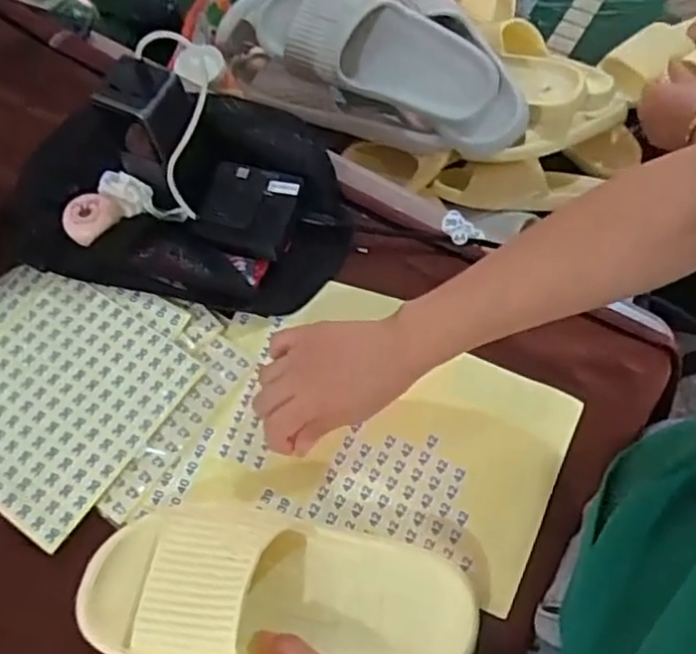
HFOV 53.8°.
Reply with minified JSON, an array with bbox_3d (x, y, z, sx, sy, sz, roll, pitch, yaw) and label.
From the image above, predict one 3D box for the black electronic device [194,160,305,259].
[{"bbox_3d":[-0.083,-0.100,0.574,0.075,0.022,0.073,13,66,8],"label":"black electronic device"}]

